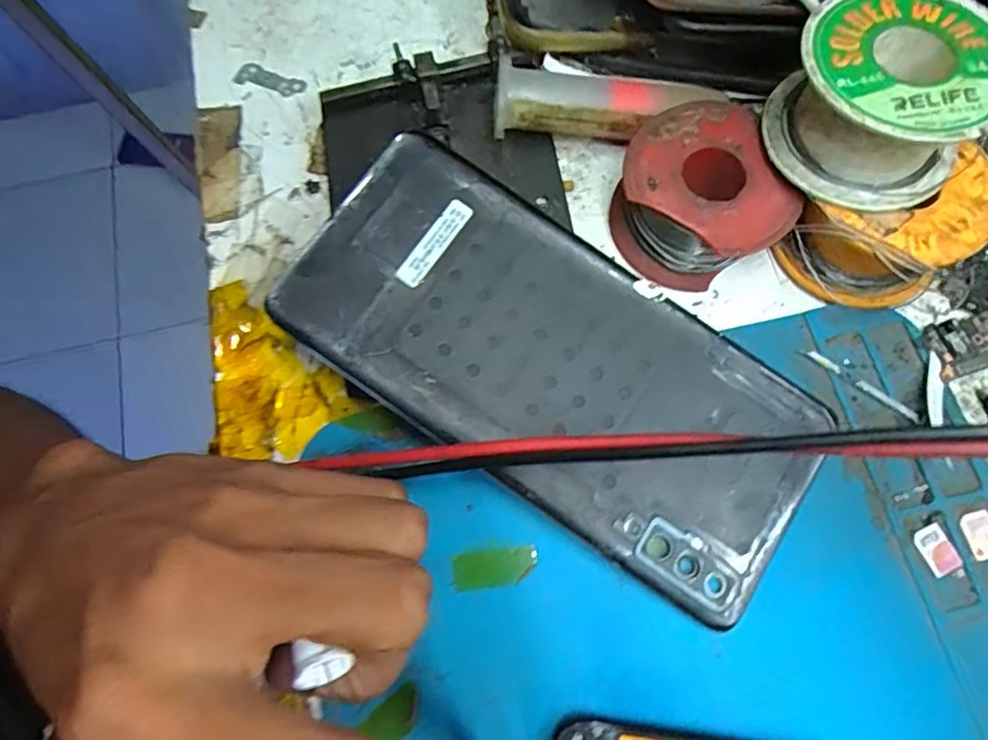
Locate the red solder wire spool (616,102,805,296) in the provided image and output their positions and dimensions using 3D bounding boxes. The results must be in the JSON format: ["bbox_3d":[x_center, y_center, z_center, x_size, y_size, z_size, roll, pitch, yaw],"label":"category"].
[{"bbox_3d":[0.062,-0.053,0.184,0.045,0.025,0.050,-19,74,-3],"label":"red solder wire spool"}]

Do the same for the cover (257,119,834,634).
[{"bbox_3d":[0.018,0.000,0.168,0.155,0.004,0.070,34,78,1],"label":"cover"}]

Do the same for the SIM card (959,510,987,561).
[{"bbox_3d":[0.137,0.047,0.165,0.010,0.004,0.012,-17,75,-3],"label":"SIM card"}]

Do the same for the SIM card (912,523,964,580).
[{"bbox_3d":[0.124,0.051,0.164,0.009,0.004,0.013,-25,75,-2],"label":"SIM card"}]

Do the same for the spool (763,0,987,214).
[{"bbox_3d":[0.105,-0.073,0.161,0.051,0.032,0.050,-37,75,-9],"label":"spool"}]

